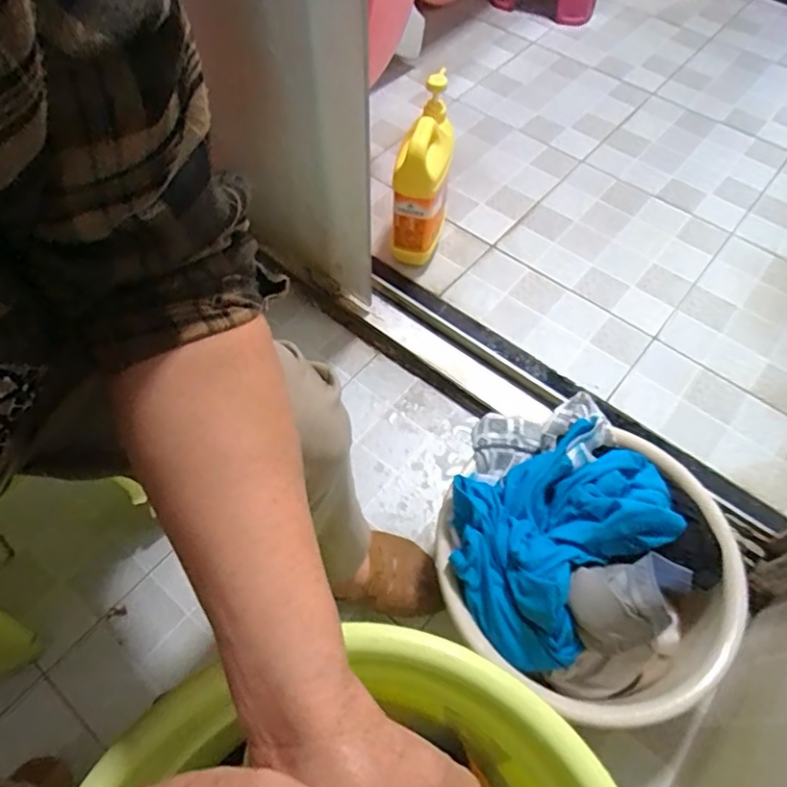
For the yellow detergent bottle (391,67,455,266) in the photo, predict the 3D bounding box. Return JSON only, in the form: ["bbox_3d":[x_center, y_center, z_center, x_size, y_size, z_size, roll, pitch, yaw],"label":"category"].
[{"bbox_3d":[0.045,-0.324,0.898,0.072,0.246,0.147,10,59,7],"label":"yellow detergent bottle"}]

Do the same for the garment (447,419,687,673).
[{"bbox_3d":[0.181,0.145,0.604,0.247,0.071,0.200,-21,61,-12],"label":"garment"}]

